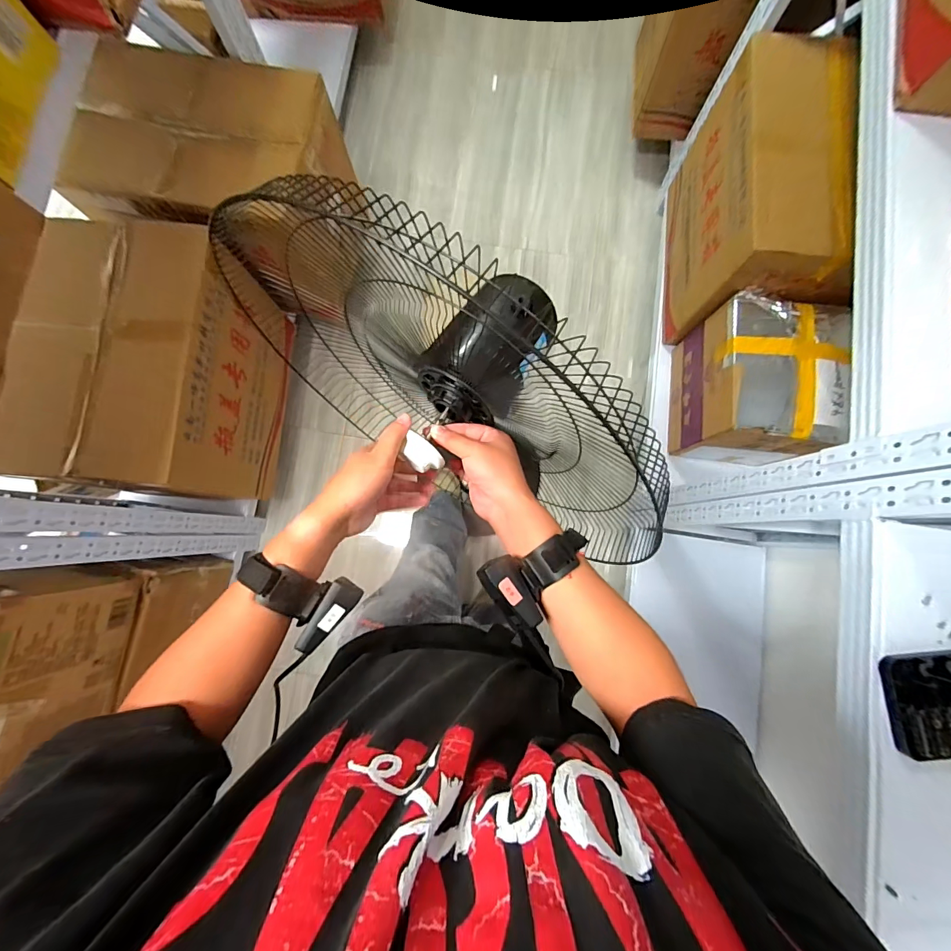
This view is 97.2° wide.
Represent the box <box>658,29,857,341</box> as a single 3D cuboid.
[{"bbox_3d":[0.731,-0.717,1.134,0.246,0.450,0.606,4,82,0],"label":"box"}]

